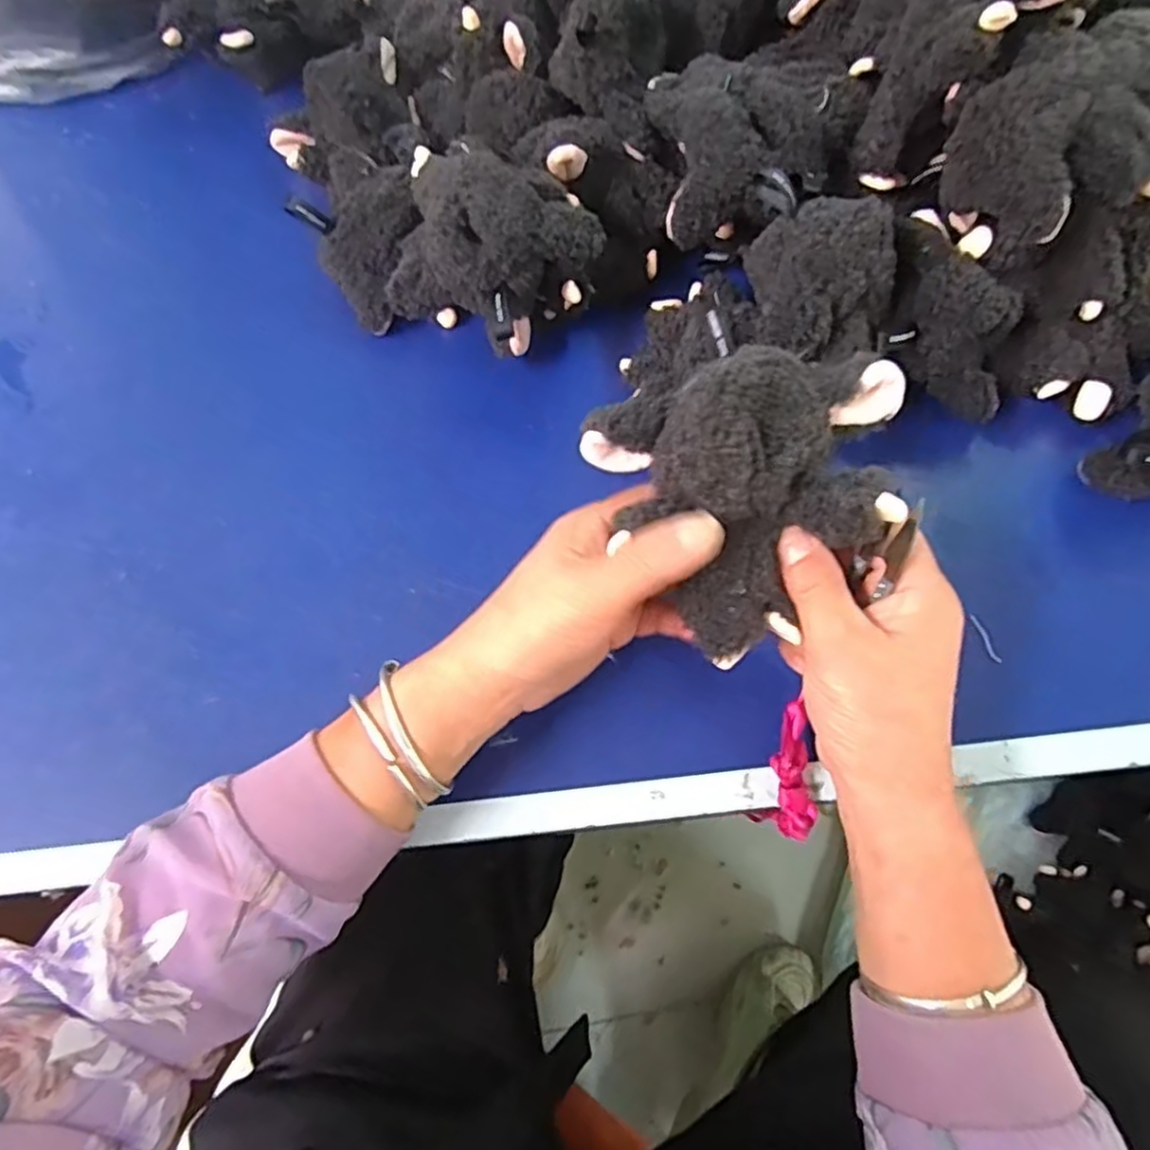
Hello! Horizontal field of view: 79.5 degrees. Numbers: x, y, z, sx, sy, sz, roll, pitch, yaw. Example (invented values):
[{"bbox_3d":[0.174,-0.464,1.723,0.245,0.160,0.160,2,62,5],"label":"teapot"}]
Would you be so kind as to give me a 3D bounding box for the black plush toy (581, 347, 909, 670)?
[{"bbox_3d":[0.071,-0.026,0.308,0.138,0.065,0.127,-2,92,18],"label":"black plush toy"}]

